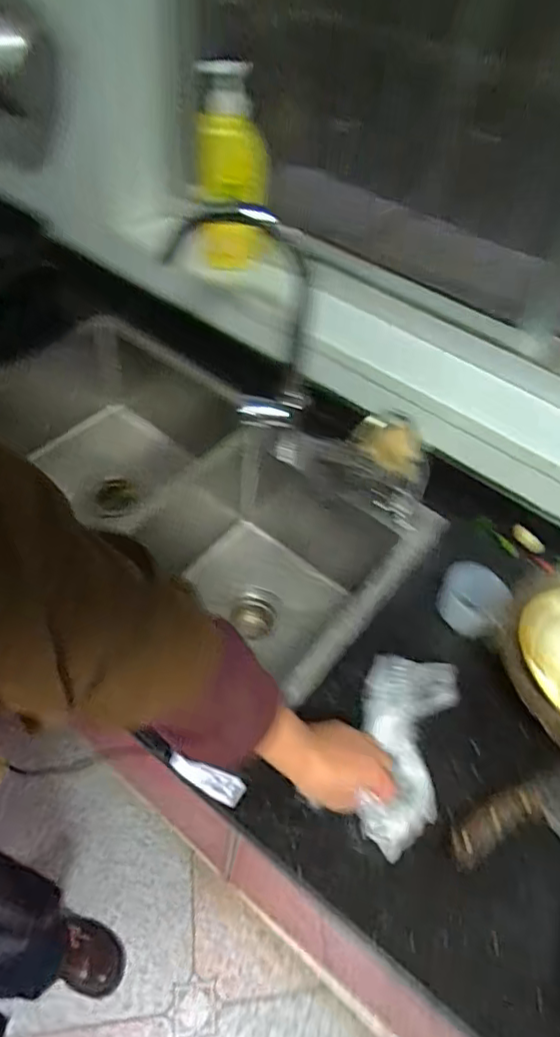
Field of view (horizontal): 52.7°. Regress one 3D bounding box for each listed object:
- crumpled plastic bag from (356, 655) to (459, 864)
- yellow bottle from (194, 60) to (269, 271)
[{"bbox_3d":[0.129,0.238,0.587,0.094,0.044,0.195,13,51,6],"label":"crumpled plastic bag"},{"bbox_3d":[-0.072,-0.517,0.857,0.104,0.264,0.110,0,52,-7],"label":"yellow bottle"}]

